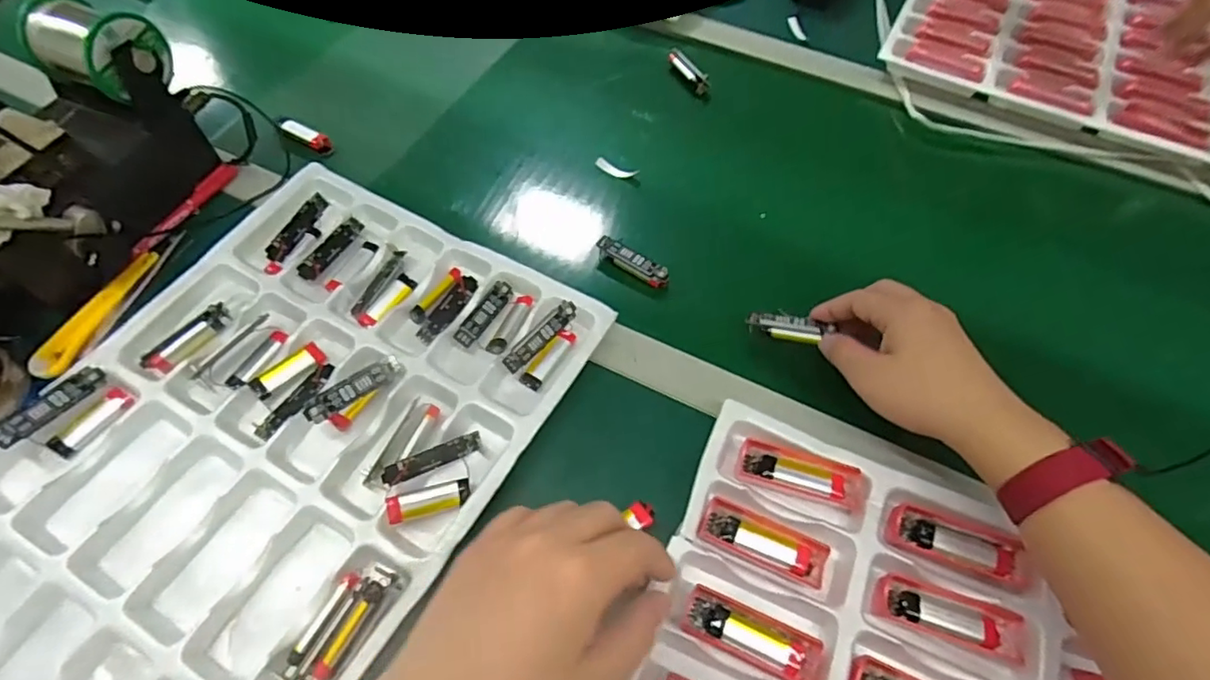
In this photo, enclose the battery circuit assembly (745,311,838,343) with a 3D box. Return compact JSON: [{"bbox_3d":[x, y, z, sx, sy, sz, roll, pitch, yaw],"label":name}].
[{"bbox_3d":[0.144,-0.011,0.459,0.063,0.010,0.022,11,58,19],"label":"battery circuit assembly"}]

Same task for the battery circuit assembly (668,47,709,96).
[{"bbox_3d":[0.092,-0.301,0.654,0.012,0.021,0.071,-21,62,-14],"label":"battery circuit assembly"}]

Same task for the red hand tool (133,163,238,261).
[{"bbox_3d":[-0.377,-0.119,0.528,0.010,0.012,0.120,21,60,11],"label":"red hand tool"}]

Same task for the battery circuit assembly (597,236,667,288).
[{"bbox_3d":[0.024,-0.068,0.506,0.068,0.017,0.018,29,62,15],"label":"battery circuit assembly"}]

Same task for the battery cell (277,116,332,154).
[{"bbox_3d":[-0.300,-0.204,0.588,0.057,0.018,0.021,24,61,13],"label":"battery cell"}]

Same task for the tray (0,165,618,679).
[{"bbox_3d":[-0.242,0.081,0.405,0.322,0.034,0.454,27,62,14],"label":"tray"}]

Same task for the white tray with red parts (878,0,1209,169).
[{"bbox_3d":[0.569,-0.335,0.655,0.438,0.021,0.320,23,61,12],"label":"white tray with red parts"}]

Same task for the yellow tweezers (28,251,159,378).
[{"bbox_3d":[-0.406,-0.025,0.469,0.026,0.009,0.123,11,59,6],"label":"yellow tweezers"}]

